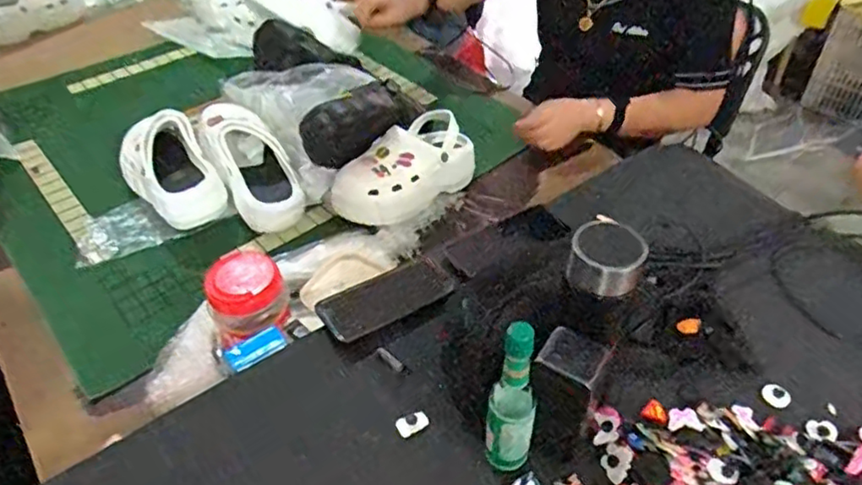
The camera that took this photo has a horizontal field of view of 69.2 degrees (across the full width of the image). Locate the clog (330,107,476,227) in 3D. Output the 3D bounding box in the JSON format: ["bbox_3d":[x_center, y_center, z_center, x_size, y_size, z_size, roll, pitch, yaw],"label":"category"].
[{"bbox_3d":[-0.039,-0.120,1.004,0.120,0.104,0.238,30,52,30],"label":"clog"}]

